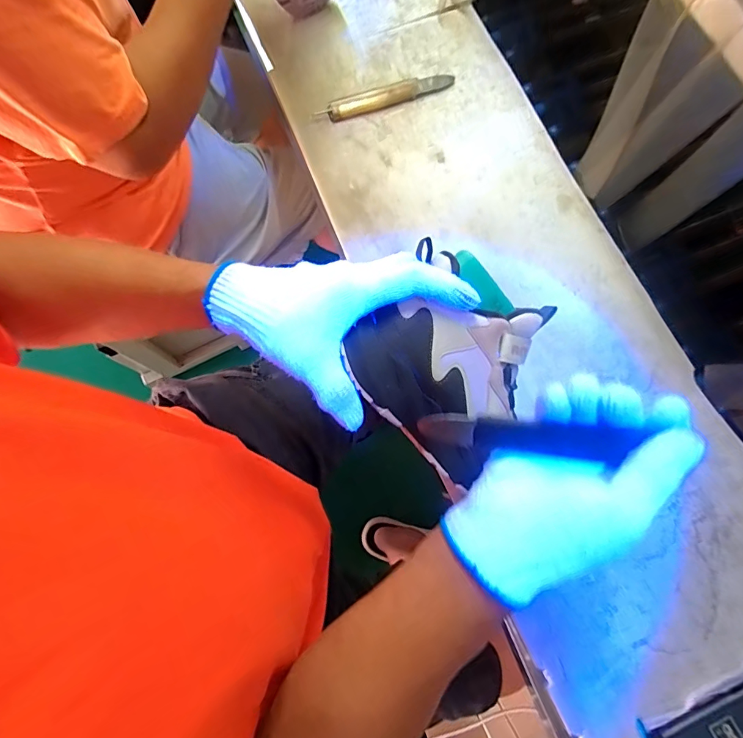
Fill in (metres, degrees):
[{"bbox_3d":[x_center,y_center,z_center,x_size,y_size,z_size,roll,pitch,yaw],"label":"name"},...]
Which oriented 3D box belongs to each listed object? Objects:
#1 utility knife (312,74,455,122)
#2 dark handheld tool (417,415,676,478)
[{"bbox_3d":[0.018,-0.350,0.555,0.182,0.012,0.030,-19,77,-4],"label":"utility knife"},{"bbox_3d":[0.101,0.047,0.291,0.135,0.013,0.023,3,76,16],"label":"dark handheld tool"}]

